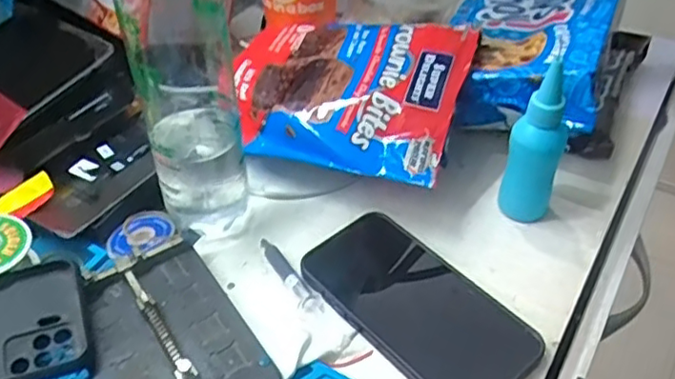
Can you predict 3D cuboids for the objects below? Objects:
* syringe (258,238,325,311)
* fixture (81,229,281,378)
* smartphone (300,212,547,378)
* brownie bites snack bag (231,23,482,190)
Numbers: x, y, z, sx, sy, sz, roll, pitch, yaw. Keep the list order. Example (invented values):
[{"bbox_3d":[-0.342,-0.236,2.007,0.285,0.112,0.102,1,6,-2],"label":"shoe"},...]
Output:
[{"bbox_3d":[-0.031,0.055,0.418,0.012,0.007,0.073,-24,48,-22],"label":"syringe"},{"bbox_3d":[-0.100,0.085,0.373,0.088,0.021,0.127,-26,49,-24],"label":"fixture"},{"bbox_3d":[0.049,0.072,0.396,0.075,0.011,0.144,-33,52,-29],"label":"smartphone"},{"bbox_3d":[-0.001,-0.073,0.500,0.191,0.073,0.134,17,47,16],"label":"brownie bites snack bag"}]

